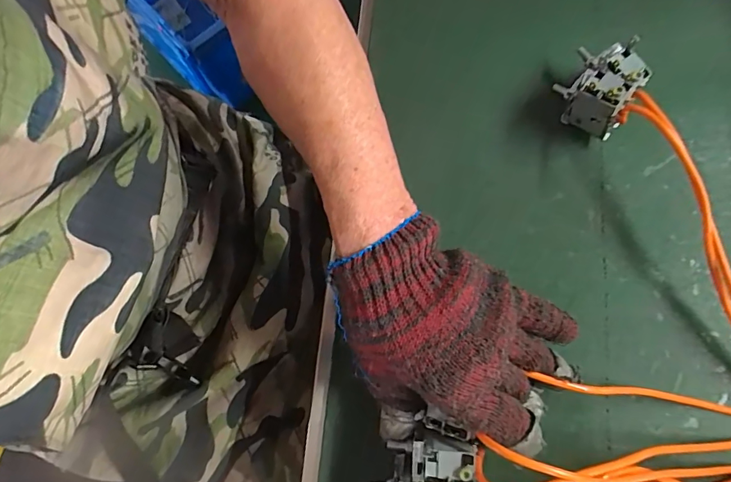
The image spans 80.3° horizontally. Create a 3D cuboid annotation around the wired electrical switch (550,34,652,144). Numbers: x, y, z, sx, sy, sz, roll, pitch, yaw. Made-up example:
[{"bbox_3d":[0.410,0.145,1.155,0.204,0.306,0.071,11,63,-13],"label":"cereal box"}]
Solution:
[{"bbox_3d":[0.191,-0.126,0.352,0.059,0.053,0.058,40,80,12],"label":"wired electrical switch"}]

